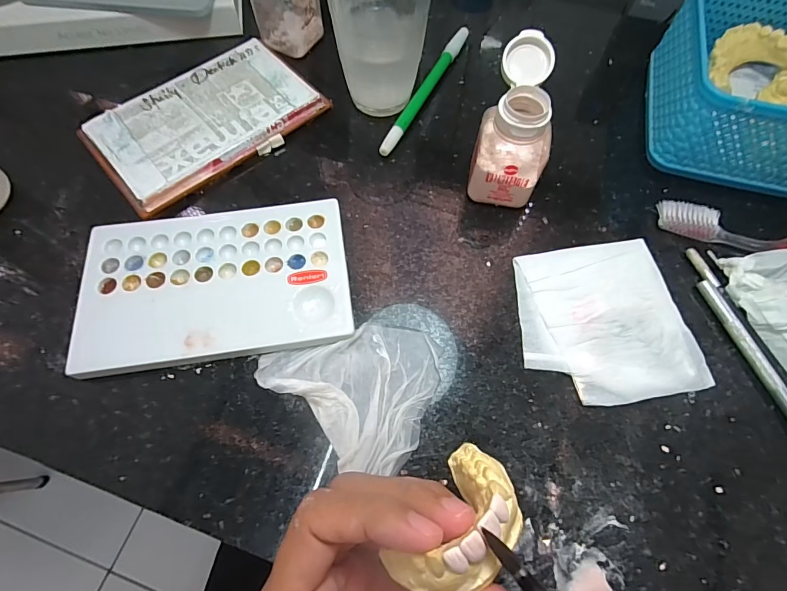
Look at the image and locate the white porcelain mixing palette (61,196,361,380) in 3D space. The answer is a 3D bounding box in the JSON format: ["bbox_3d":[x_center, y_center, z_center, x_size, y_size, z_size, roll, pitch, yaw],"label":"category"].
[{"bbox_3d":[-0.104,-0.008,0.246,0.151,0.012,0.093,-7,67,-3],"label":"white porcelain mixing palette"}]

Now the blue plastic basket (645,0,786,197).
[{"bbox_3d":[0.255,-0.143,0.281,0.129,0.066,0.129,14,68,5],"label":"blue plastic basket"}]

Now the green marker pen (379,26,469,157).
[{"bbox_3d":[0.026,-0.158,0.315,0.009,0.009,0.143,25,69,10],"label":"green marker pen"}]

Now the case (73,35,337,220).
[{"bbox_3d":[-0.133,-0.126,0.294,0.150,0.014,0.090,-38,72,-15],"label":"case"}]

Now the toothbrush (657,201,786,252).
[{"bbox_3d":[0.261,-0.029,0.256,0.184,0.017,0.021,16,68,6],"label":"toothbrush"}]

